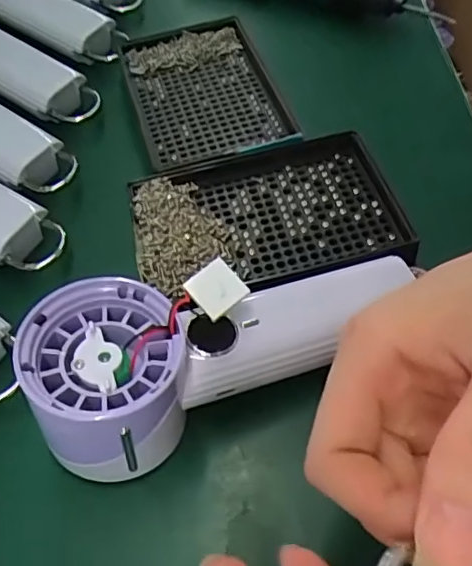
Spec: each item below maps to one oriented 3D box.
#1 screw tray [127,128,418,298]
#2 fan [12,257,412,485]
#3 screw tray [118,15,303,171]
[{"bbox_3d":[0.017,-0.034,0.309,0.137,0.020,0.094,-14,55,-5],"label":"screw tray"},{"bbox_3d":[-0.009,0.021,0.243,0.149,0.047,0.066,-24,56,-12],"label":"fan"},{"bbox_3d":[-0.020,-0.122,0.372,0.090,0.016,0.136,-16,55,-6],"label":"screw tray"}]

